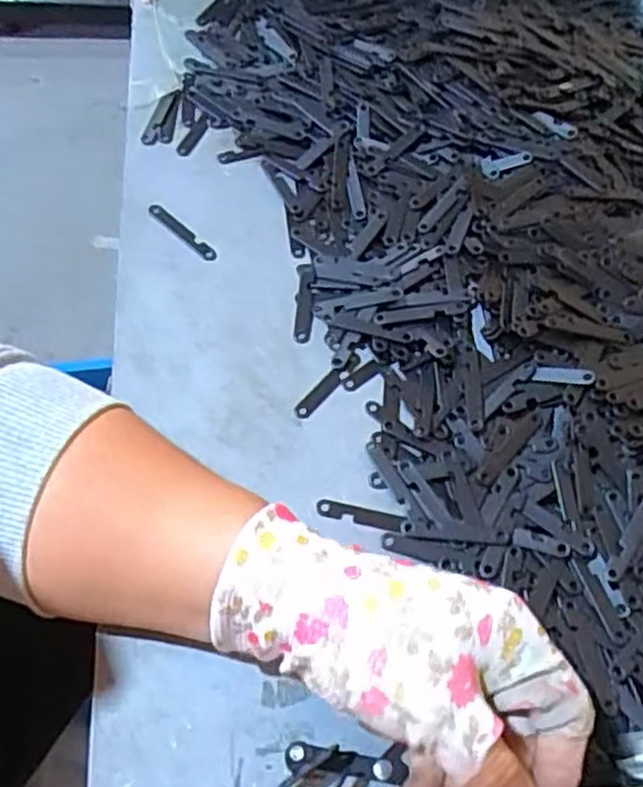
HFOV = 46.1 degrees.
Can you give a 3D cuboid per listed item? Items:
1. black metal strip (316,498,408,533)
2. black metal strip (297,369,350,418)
[{"bbox_3d":[0.019,0.060,0.374,0.043,0.004,0.009,14,60,-6],"label":"black metal strip"},{"bbox_3d":[0.000,-0.001,0.403,0.010,0.004,0.039,43,61,9],"label":"black metal strip"}]

